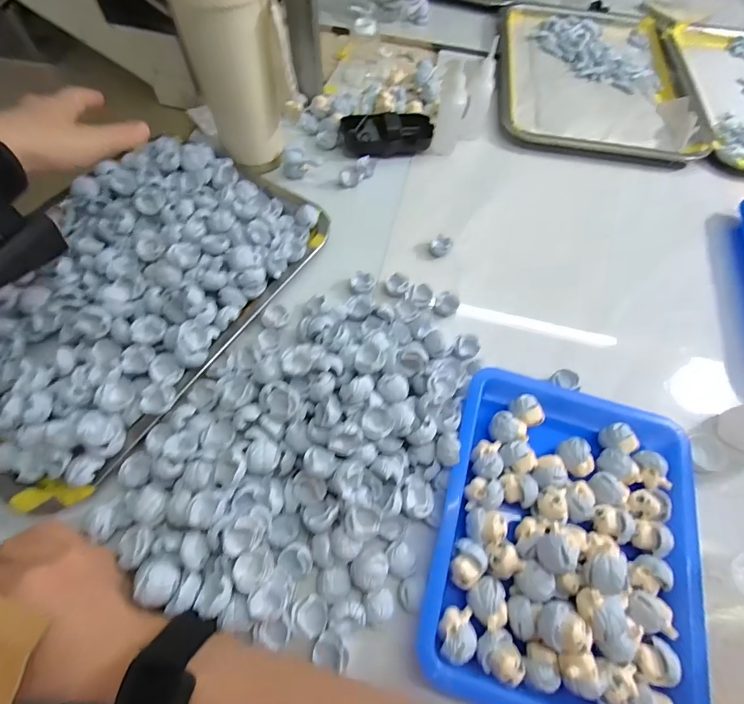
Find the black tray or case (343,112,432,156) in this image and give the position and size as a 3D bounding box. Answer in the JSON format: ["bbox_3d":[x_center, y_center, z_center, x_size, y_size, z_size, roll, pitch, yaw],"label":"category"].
[{"bbox_3d":[0.019,-0.265,0.469,0.110,0.037,0.053,-3,62,-3],"label":"black tray or case"}]

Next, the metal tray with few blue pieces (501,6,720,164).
[{"bbox_3d":[0.319,-0.404,0.561,0.261,0.027,0.341,5,63,1],"label":"metal tray with few blue pieces"}]

